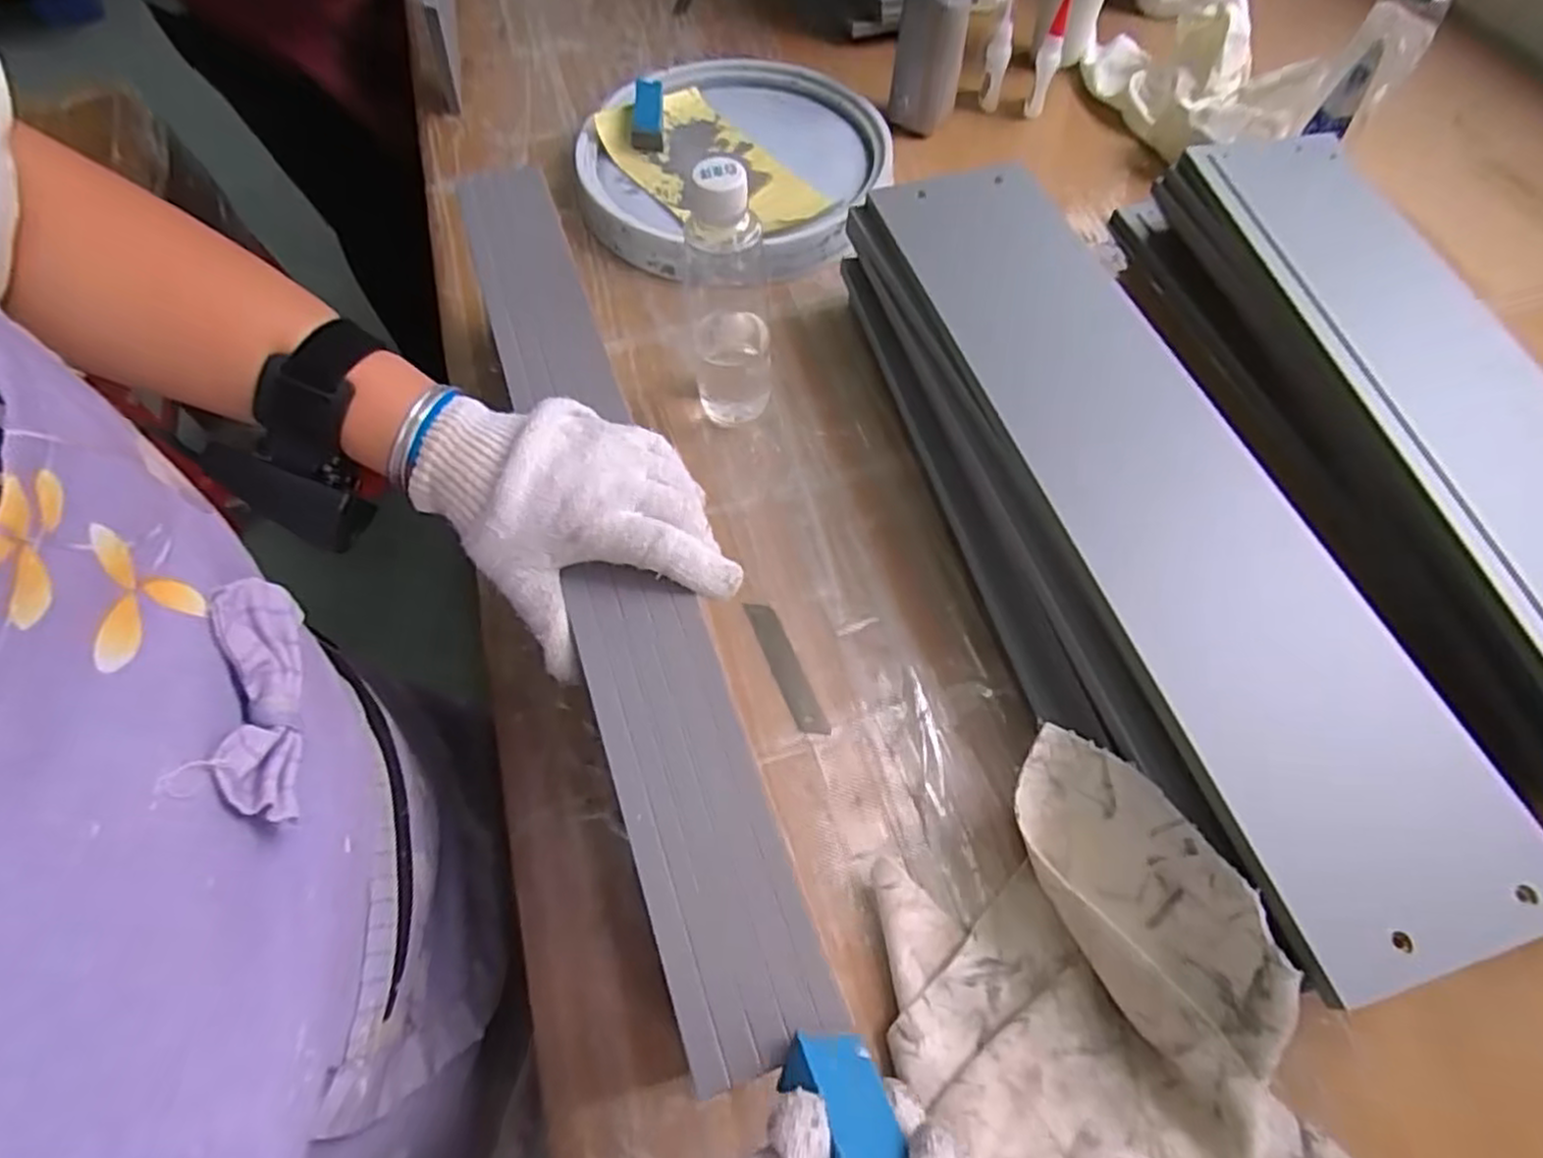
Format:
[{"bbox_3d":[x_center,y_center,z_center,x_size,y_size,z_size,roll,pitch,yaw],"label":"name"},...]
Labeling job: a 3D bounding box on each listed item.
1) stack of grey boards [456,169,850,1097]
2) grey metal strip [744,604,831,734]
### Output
[{"bbox_3d":[-0.098,-0.052,0.391,0.061,0.012,0.549,-18,62,-9],"label":"stack of grey boards"},{"bbox_3d":[0.009,0.057,0.472,0.019,0.004,0.097,-21,63,-10],"label":"grey metal strip"}]

